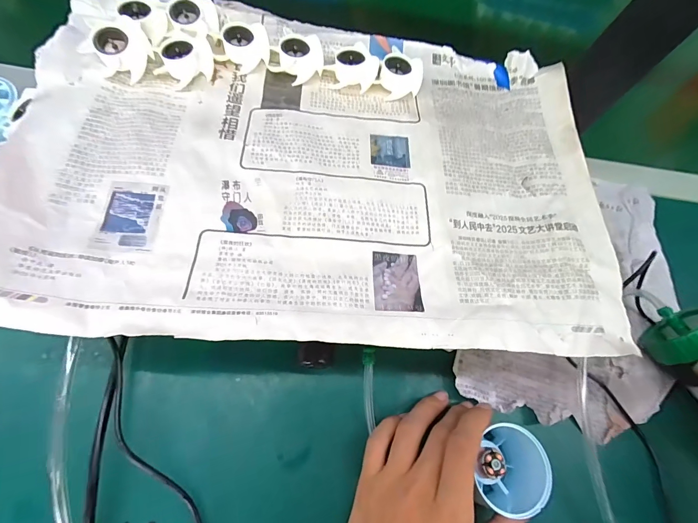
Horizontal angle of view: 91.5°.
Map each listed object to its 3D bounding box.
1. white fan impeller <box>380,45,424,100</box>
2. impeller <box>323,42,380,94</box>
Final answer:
[{"bbox_3d":[0.043,-0.156,0.281,0.034,0.020,0.037,-1,65,-8],"label":"white fan impeller"},{"bbox_3d":[0.003,-0.156,0.277,0.037,0.018,0.037,-23,70,-17],"label":"impeller"}]

